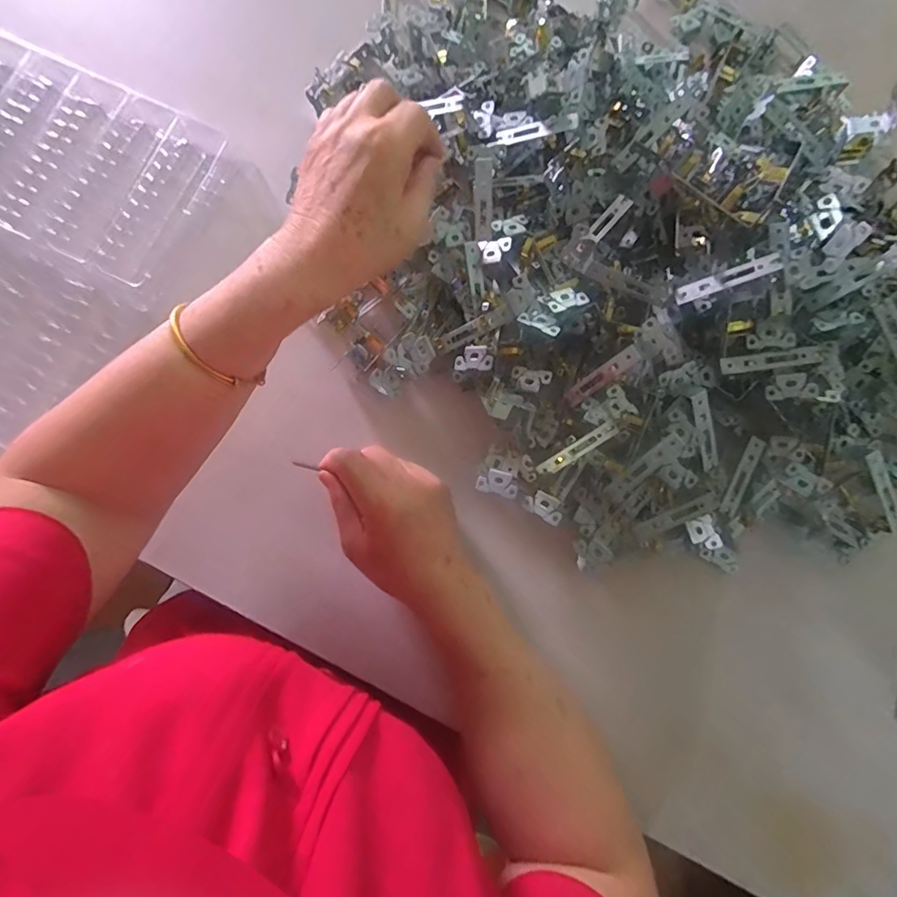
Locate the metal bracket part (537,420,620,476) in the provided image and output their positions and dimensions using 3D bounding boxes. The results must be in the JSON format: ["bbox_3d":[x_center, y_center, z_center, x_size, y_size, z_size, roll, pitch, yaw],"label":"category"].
[{"bbox_3d":[0.100,0.001,0.376,0.067,0.008,0.012,-36,78,22],"label":"metal bracket part"}]

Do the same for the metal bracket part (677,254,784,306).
[{"bbox_3d":[0.201,-0.122,0.354,0.066,0.004,0.013,-16,75,30],"label":"metal bracket part"}]

